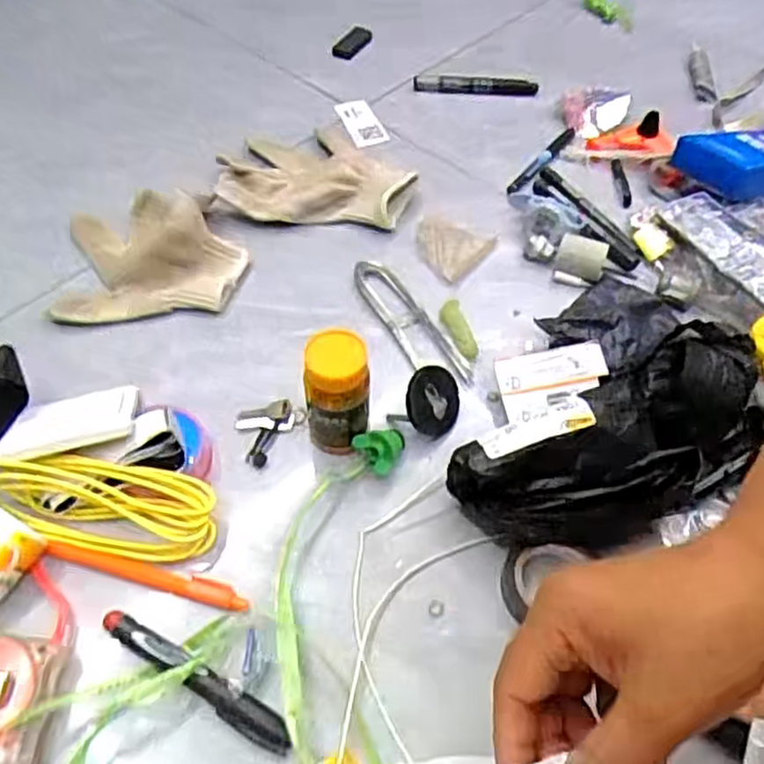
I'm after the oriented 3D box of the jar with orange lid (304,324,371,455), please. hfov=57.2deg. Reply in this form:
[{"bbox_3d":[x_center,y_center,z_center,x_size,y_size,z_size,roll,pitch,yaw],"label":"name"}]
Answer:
[{"bbox_3d":[-0.028,0.011,0.475,0.043,0.090,0.049,0,54,-1],"label":"jar with orange lid"}]

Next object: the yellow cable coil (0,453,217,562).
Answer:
[{"bbox_3d":[-0.183,0.077,0.444,0.149,0.050,0.053,2,54,1],"label":"yellow cable coil"}]

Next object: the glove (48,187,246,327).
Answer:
[{"bbox_3d":[-0.198,-0.123,0.596,0.154,0.056,0.139,-7,54,-6],"label":"glove"}]

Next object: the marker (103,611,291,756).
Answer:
[{"bbox_3d":[-0.108,0.170,0.403,0.130,0.012,0.020,26,57,17],"label":"marker"}]

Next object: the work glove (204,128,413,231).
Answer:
[{"bbox_3d":[-0.062,-0.209,0.673,0.179,0.029,0.142,2,54,1],"label":"work glove"}]

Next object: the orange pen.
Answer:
[{"bbox_3d":[-0.148,0.120,0.442,0.132,0.009,0.013,13,55,8],"label":"orange pen"}]

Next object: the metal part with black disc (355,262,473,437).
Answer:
[{"bbox_3d":[0.026,-0.040,0.552,0.068,0.027,0.181,-8,54,-7],"label":"metal part with black disc"}]

